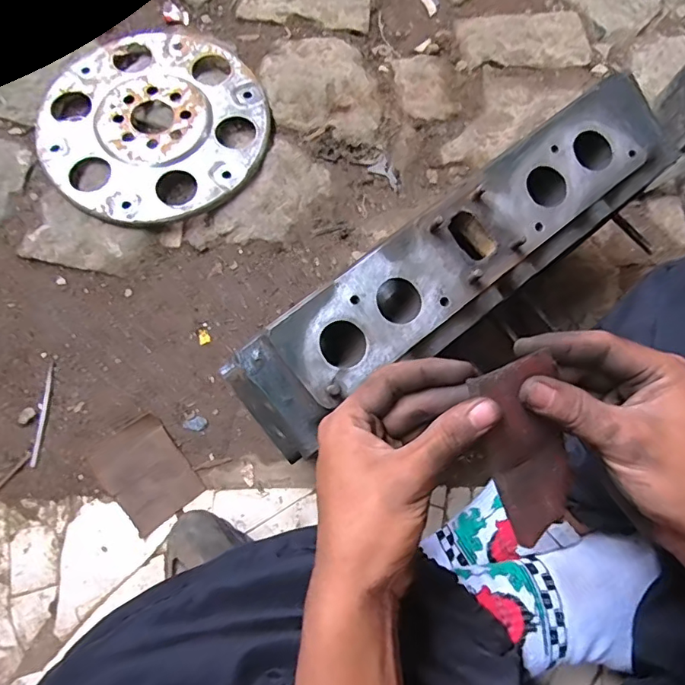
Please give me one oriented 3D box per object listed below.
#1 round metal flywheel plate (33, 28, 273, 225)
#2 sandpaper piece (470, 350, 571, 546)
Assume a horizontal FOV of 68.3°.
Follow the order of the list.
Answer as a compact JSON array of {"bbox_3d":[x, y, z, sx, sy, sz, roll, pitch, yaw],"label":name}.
[{"bbox_3d":[-0.223,-0.262,0.605,0.259,0.025,0.257,1,73,-2],"label":"round metal flywheel plate"},{"bbox_3d":[0.111,0.062,0.297,0.052,0.017,0.114,-24,112,-9],"label":"sandpaper piece"}]

